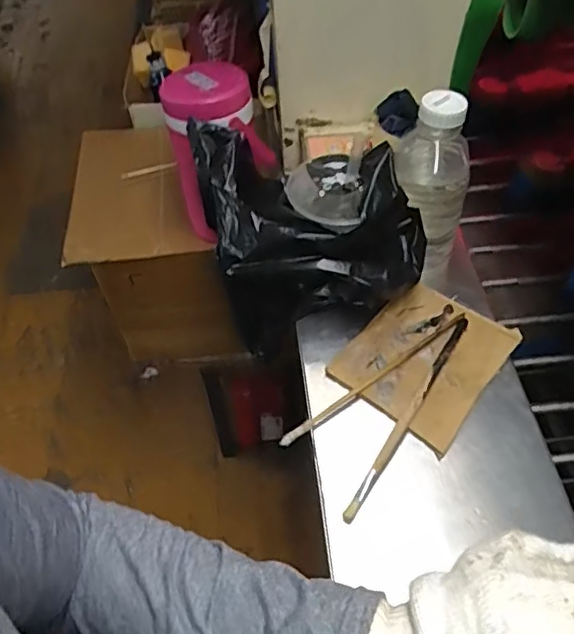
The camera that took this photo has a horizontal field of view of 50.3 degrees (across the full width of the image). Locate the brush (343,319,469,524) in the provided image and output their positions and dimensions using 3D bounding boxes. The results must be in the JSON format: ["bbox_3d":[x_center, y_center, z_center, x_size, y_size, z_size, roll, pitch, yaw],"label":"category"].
[{"bbox_3d":[0.132,0.097,0.643,0.012,0.008,0.270,26,57,21],"label":"brush"}]

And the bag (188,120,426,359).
[{"bbox_3d":[0.030,-0.093,0.724,0.245,0.222,0.181,-7,52,-4],"label":"bag"}]

